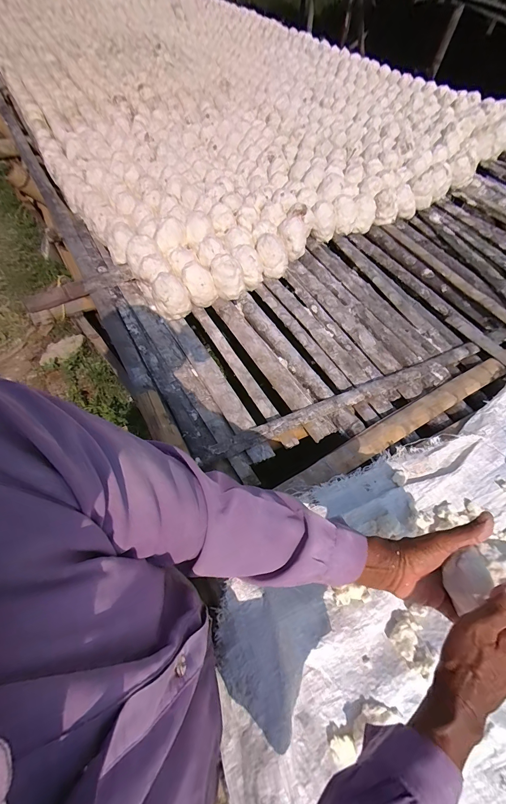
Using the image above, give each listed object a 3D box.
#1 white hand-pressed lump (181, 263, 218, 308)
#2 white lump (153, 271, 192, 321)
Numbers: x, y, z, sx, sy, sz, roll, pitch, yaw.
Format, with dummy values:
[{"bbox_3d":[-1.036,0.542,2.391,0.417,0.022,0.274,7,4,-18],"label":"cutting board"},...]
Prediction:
[{"bbox_3d":[-0.136,-0.298,0.820,0.078,0.098,0.069,-17,61,-10],"label":"white hand-pressed lump"},{"bbox_3d":[-0.196,-0.257,0.783,0.089,0.096,0.081,-5,59,-4],"label":"white lump"}]

